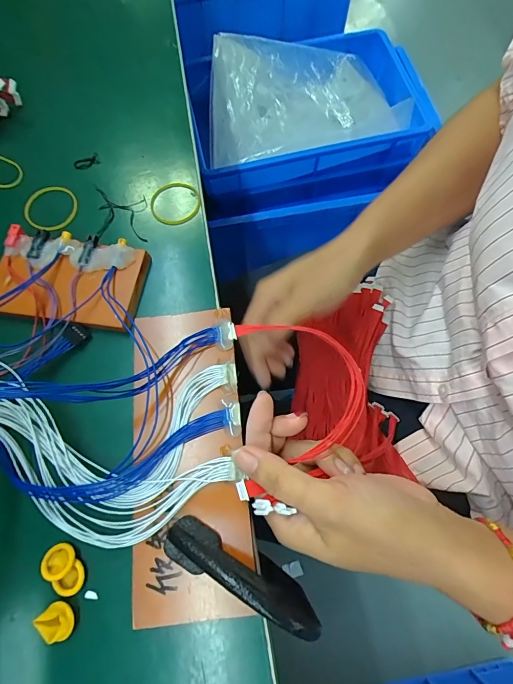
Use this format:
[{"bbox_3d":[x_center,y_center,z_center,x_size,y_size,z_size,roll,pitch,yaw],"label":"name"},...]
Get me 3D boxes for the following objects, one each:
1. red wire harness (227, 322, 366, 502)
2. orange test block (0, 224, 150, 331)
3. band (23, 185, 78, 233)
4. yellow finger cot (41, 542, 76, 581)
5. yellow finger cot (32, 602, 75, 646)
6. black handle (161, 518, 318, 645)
[{"bbox_3d":[0.031,0.041,0.262,0.095,0.021,0.119,-5,69,0],"label":"red wire harness"},{"bbox_3d":[-0.151,-0.052,0.299,0.125,0.021,0.074,11,70,6],"label":"orange test block"},{"bbox_3d":[-0.188,-0.122,0.341,0.047,0.006,0.049,-1,69,2],"label":"band"},{"bbox_3d":[-0.124,0.137,0.233,0.019,0.008,0.019,-1,69,2],"label":"yellow finger cot"},{"bbox_3d":[-0.119,0.166,0.221,0.019,0.006,0.020,-1,69,2],"label":"yellow finger cot"},{"bbox_3d":[-0.010,0.129,0.208,0.094,0.031,0.024,21,71,10],"label":"black handle"}]

